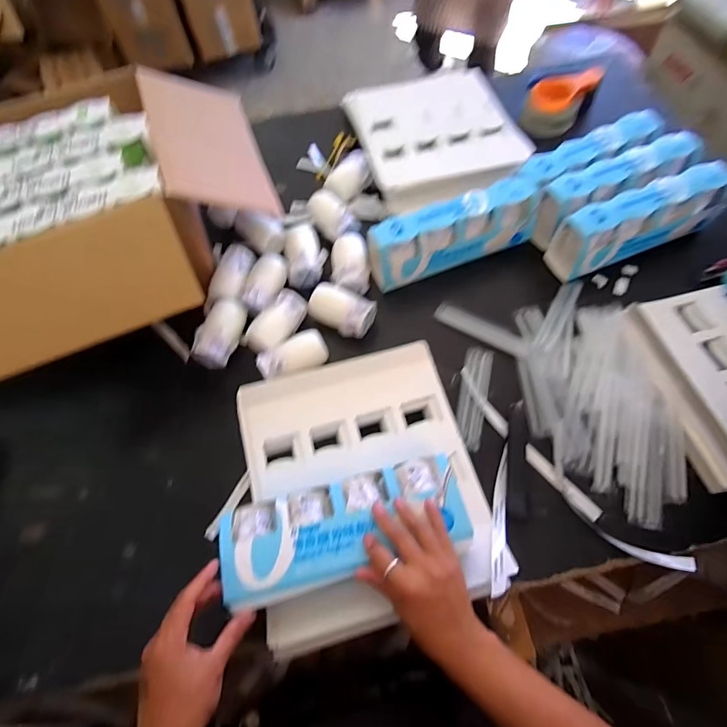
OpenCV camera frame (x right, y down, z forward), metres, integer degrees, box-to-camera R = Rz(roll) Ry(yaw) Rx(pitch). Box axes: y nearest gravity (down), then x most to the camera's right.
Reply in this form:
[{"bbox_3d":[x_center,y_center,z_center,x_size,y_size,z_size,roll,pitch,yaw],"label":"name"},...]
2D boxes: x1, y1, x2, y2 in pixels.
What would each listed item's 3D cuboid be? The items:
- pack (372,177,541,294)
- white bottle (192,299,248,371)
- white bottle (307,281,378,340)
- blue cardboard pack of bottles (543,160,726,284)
[{"bbox_3d":[0.145,-0.213,0.680,0.274,0.094,0.072,-21,65,-7],"label":"pack"},{"bbox_3d":[-0.222,-0.049,0.638,0.056,0.041,0.104,16,66,11],"label":"white bottle"},{"bbox_3d":[-0.034,-0.086,0.653,0.097,0.046,0.064,26,68,15],"label":"white bottle"},{"bbox_3d":[0.444,-0.228,0.671,0.271,0.101,0.073,-20,65,-6],"label":"blue cardboard pack of bottles"}]

